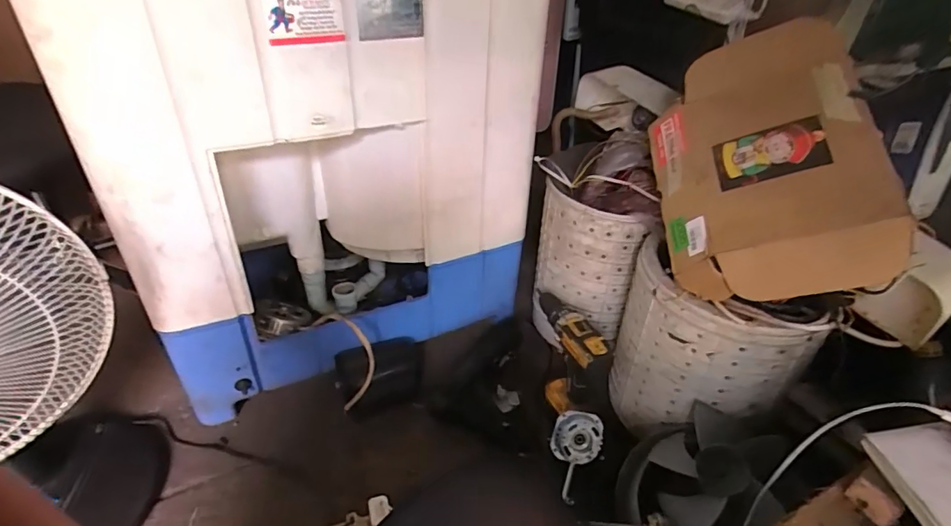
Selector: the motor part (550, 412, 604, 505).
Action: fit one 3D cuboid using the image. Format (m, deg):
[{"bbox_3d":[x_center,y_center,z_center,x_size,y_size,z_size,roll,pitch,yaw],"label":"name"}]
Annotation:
[{"bbox_3d":[0.163,0.313,0.804,0.079,0.032,0.135,2,69,28],"label":"motor part"}]

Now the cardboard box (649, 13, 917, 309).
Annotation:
[{"bbox_3d":[0.369,-0.138,0.657,0.257,0.056,0.383,-19,61,36],"label":"cardboard box"}]

